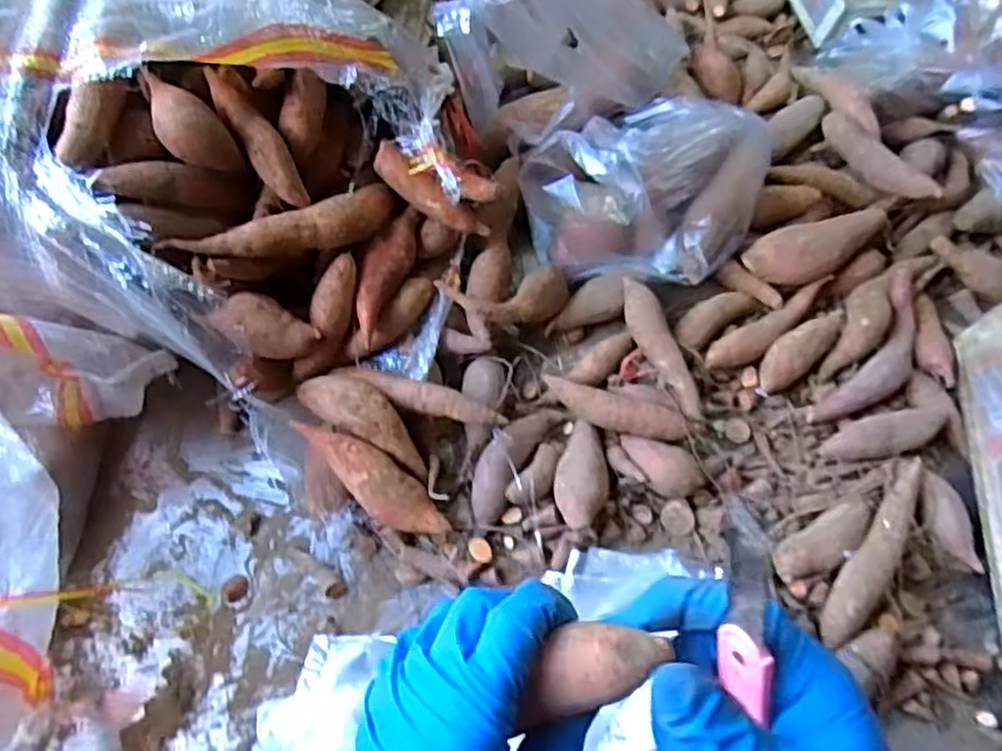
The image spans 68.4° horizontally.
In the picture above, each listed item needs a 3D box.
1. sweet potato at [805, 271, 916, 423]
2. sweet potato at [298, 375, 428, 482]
[{"bbox_3d":[0.313,-0.015,0.610,0.051,0.034,0.159,34,63,18],"label":"sweet potato"},{"bbox_3d":[-0.097,0.033,0.544,0.110,0.035,0.036,36,60,3],"label":"sweet potato"}]

